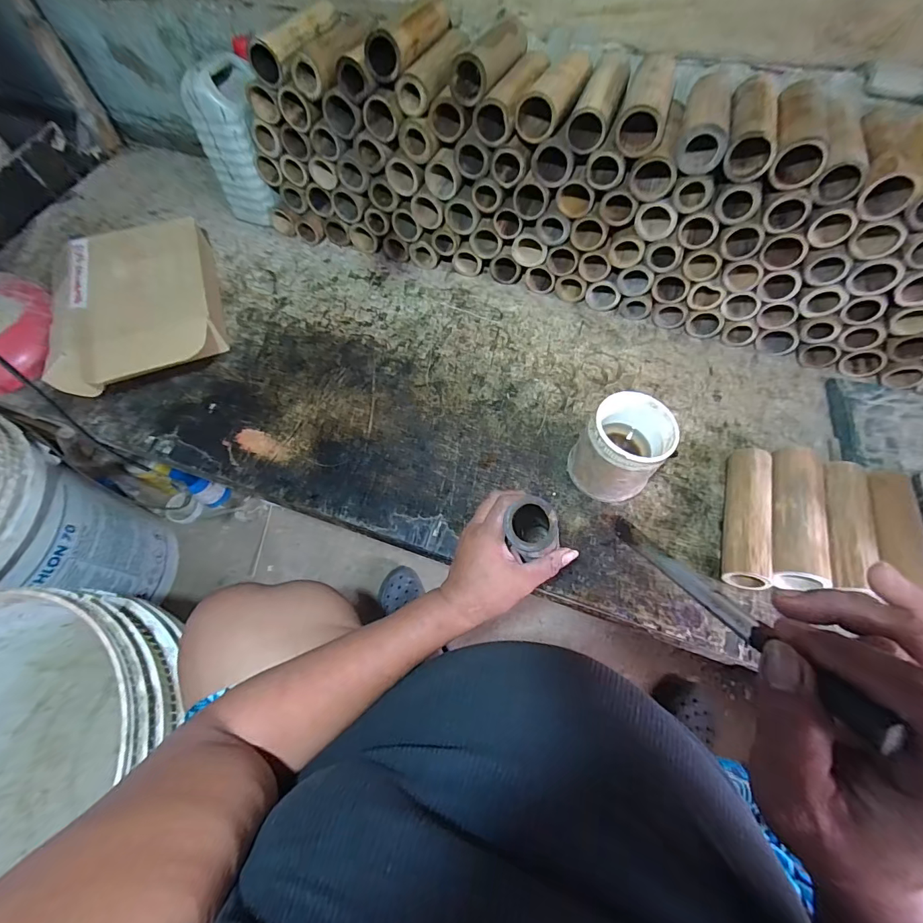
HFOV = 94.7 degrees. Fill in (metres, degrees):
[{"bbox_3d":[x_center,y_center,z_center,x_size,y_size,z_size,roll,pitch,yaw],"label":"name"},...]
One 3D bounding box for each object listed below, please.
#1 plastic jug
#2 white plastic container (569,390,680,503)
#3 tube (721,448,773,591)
[{"bbox_3d":[-0.399,-0.565,0.770,0.115,0.235,0.124,-11,62,-5],"label":"plastic jug"},{"bbox_3d":[0.205,-0.011,0.553,0.096,0.119,0.105,0,63,0],"label":"white plastic container"},{"bbox_3d":[0.360,0.070,0.542,0.049,0.058,0.182,17,63,10],"label":"tube"}]

